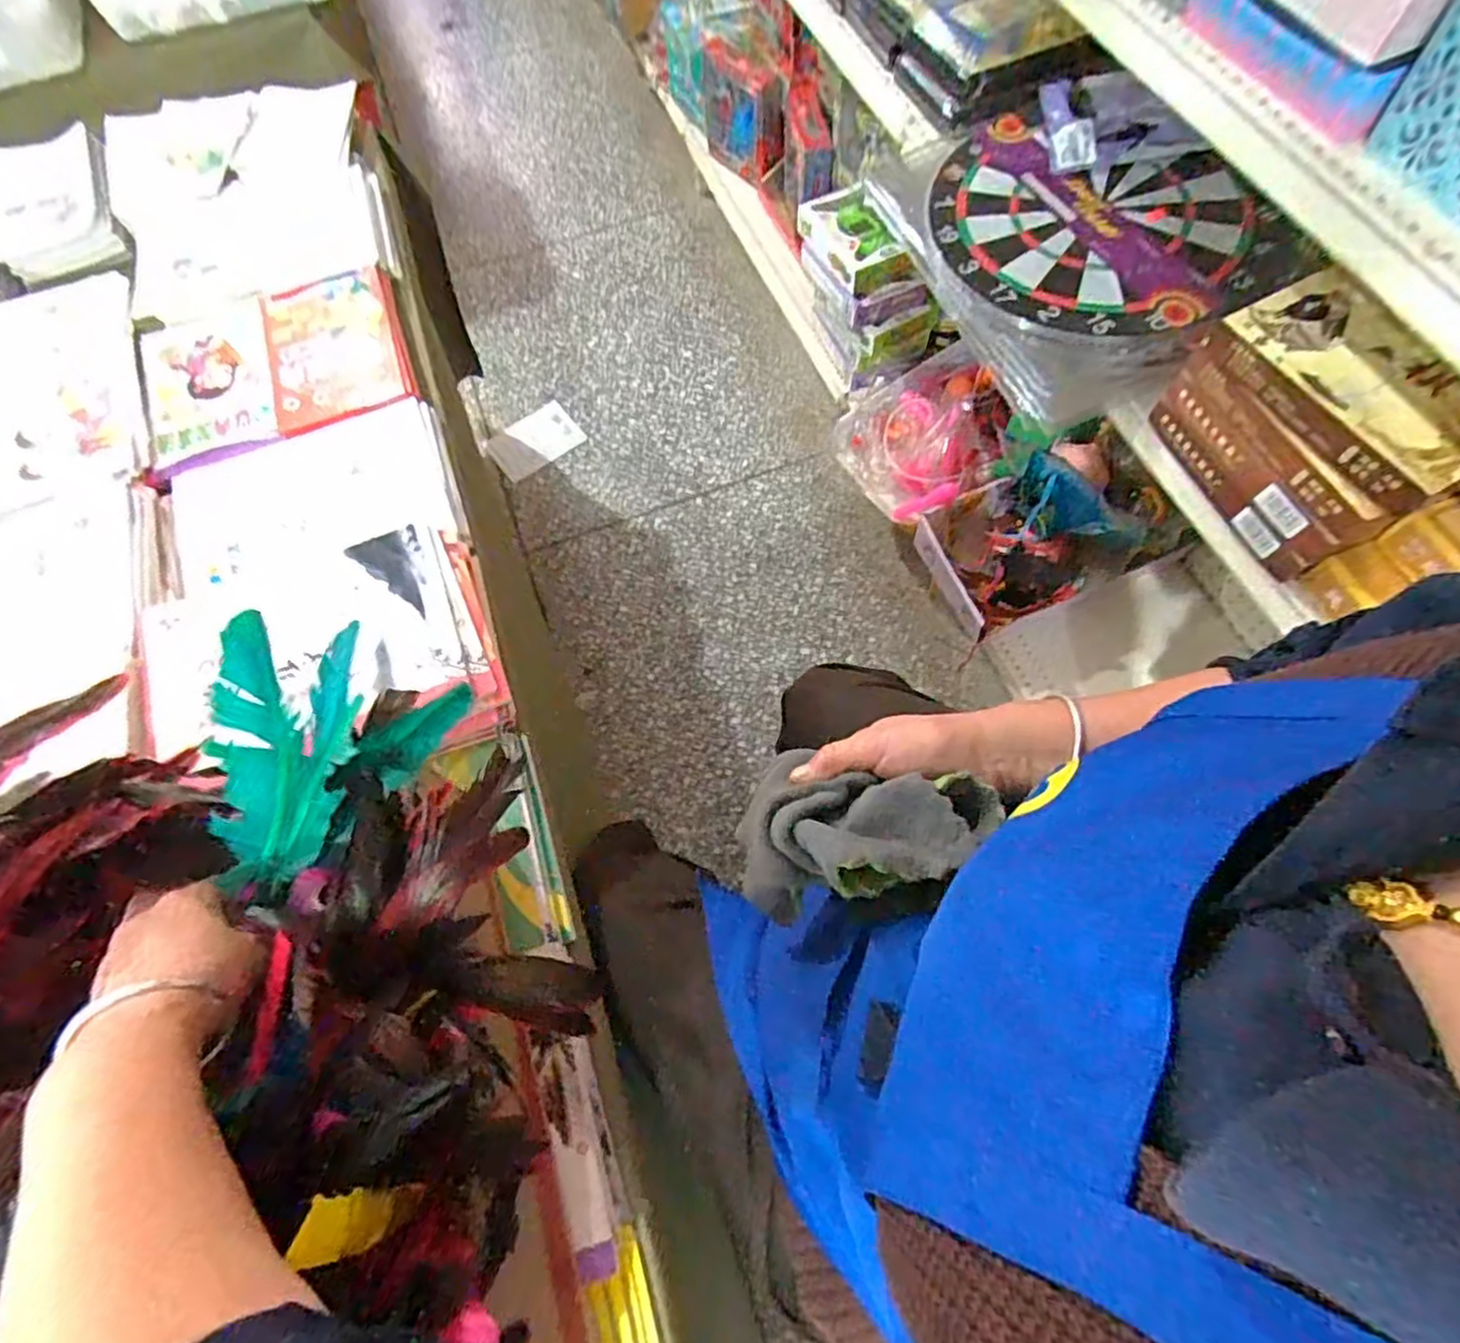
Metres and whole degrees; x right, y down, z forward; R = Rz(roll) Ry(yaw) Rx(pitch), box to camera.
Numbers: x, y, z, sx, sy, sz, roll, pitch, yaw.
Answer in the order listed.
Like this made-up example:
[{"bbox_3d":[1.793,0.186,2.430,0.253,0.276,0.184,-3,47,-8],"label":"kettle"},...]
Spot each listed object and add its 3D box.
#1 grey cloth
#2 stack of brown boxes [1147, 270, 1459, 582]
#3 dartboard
[{"bbox_3d":[0.072,0.096,0.393,0.132,0.086,0.093,16,68,10],"label":"grey cloth"},{"bbox_3d":[0.479,-0.201,0.575,0.094,0.131,0.206,-23,67,-6],"label":"stack of brown boxes"},{"bbox_3d":[0.376,-0.486,0.732,0.295,0.039,0.358,-28,77,1],"label":"dartboard"}]

